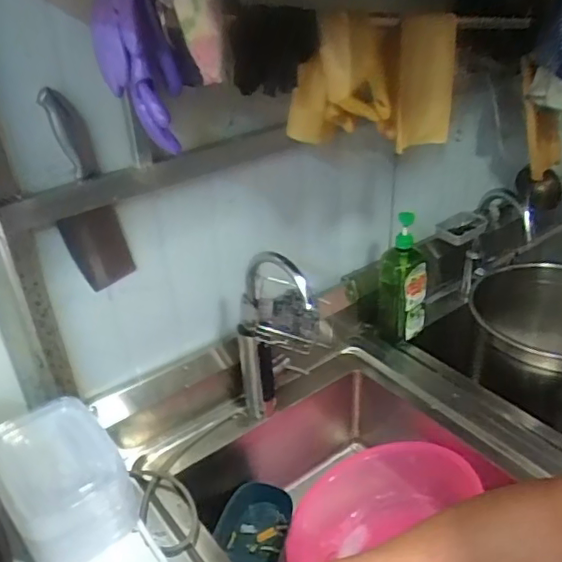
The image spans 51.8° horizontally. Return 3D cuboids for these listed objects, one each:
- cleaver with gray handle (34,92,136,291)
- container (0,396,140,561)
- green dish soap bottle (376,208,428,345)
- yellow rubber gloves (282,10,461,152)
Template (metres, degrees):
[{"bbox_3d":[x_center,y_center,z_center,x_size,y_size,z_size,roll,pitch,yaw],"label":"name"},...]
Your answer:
[{"bbox_3d":[-0.268,-0.118,0.804,0.089,0.292,0.025,-28,38,-35],"label":"cleaver with gray handle"},{"bbox_3d":[-0.295,0.276,0.790,0.150,0.120,0.201,-25,37,-32],"label":"container"},{"bbox_3d":[0.252,-0.001,1.195,0.099,0.277,0.059,3,31,10],"label":"green dish soap bottle"},{"bbox_3d":[0.152,-0.267,0.816,0.304,0.192,0.068,-11,50,-28],"label":"yellow rubber gloves"}]

